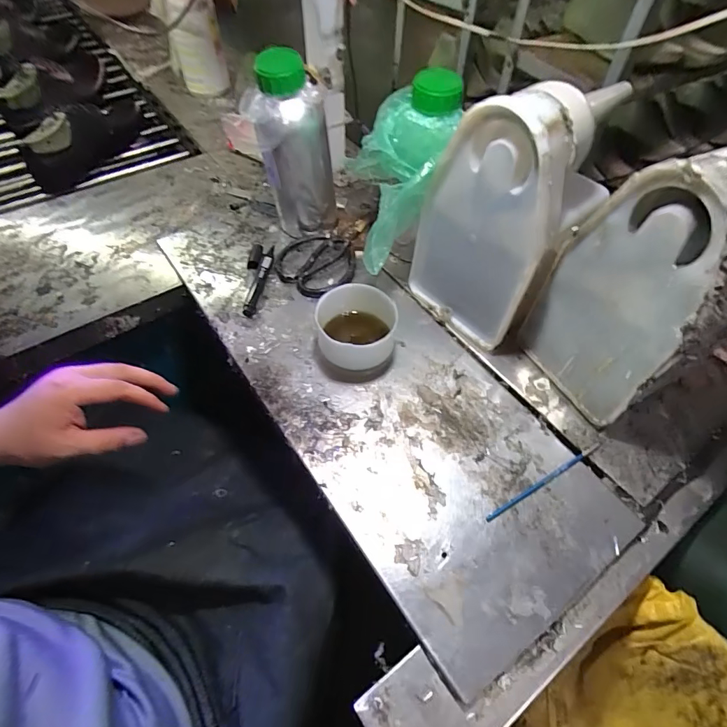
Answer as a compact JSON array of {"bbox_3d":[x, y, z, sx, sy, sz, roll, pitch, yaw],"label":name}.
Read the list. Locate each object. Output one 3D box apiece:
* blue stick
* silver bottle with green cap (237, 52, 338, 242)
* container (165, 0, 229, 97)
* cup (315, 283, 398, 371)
[{"bbox_3d":[0.174,0.123,0.437,0.129,0.004,0.006,-25,61,-18],"label":"blue stick"},{"bbox_3d":[-0.090,-0.270,0.571,0.100,0.217,0.075,-10,57,-9],"label":"silver bottle with green cap"},{"bbox_3d":[-0.336,-0.663,0.866,0.092,0.217,0.082,-12,58,-10],"label":"container"},{"bbox_3d":[-0.009,-0.036,0.507,0.084,0.064,0.092,1,56,-2],"label":"cup"}]

